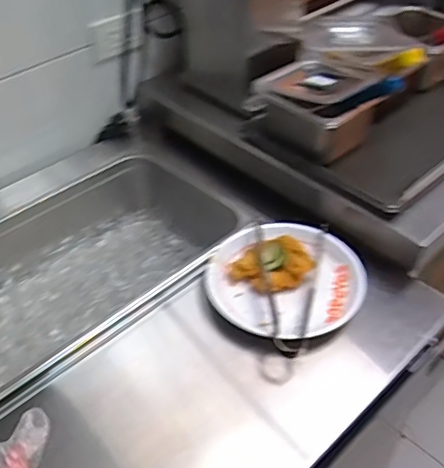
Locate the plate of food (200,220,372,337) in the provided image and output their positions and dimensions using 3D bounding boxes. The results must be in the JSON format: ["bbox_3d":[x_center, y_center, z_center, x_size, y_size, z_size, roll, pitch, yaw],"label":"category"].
[{"bbox_3d":[0.090,0.060,0.823,0.215,0.066,0.198,0,42,0],"label":"plate of food"}]

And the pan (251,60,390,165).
[{"bbox_3d":[0.165,-0.211,0.931,0.202,0.106,0.148,33,52,32],"label":"pan"}]

